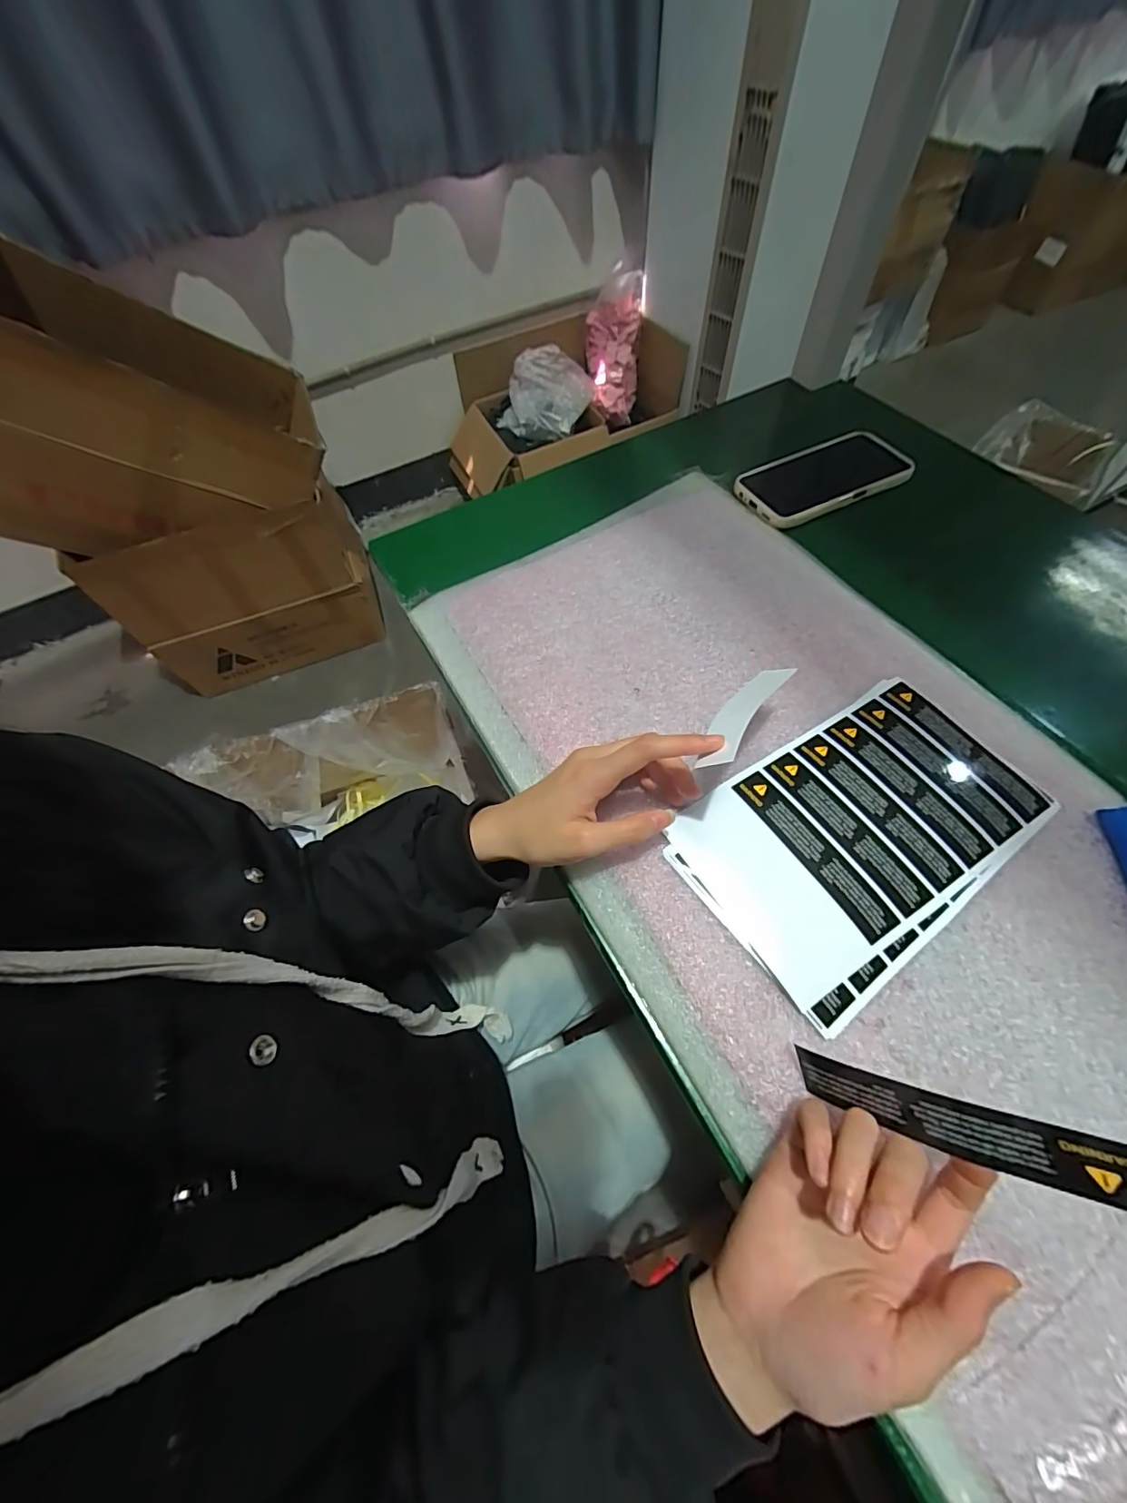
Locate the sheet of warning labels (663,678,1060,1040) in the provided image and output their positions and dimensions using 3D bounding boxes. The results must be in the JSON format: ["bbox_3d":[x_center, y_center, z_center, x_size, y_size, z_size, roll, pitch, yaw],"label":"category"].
[{"bbox_3d":[0.190,0.046,0.329,0.225,0.006,0.136,-33,64,-15],"label":"sheet of warning labels"}]

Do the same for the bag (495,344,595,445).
[{"bbox_3d":[-0.057,-1.099,1.574,0.250,0.156,0.223,13,62,12],"label":"bag"}]

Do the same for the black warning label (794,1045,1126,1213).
[{"bbox_3d":[0.154,0.150,0.210,0.006,0.115,0.024,-13,89,-39],"label":"black warning label"}]

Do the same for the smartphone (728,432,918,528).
[{"bbox_3d":[0.262,-0.280,0.522,0.170,0.010,0.085,-23,62,-9],"label":"smartphone"}]

